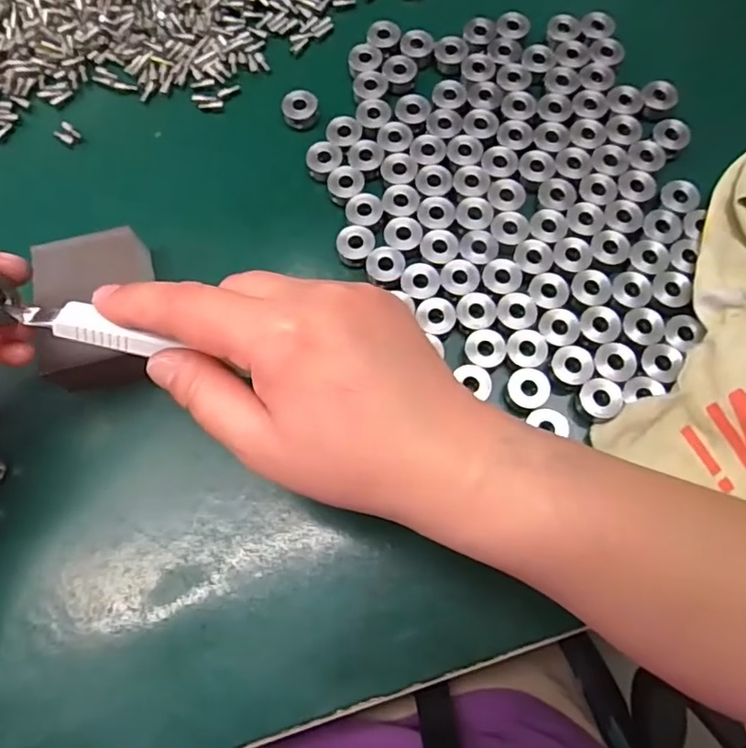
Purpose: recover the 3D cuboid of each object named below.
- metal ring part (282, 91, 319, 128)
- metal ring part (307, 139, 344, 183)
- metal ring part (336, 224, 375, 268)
[{"bbox_3d":[-0.041,-0.150,0.331,0.020,0.013,0.017,-8,73,-3],"label":"metal ring part"},{"bbox_3d":[-0.027,-0.116,0.320,0.019,0.012,0.017,34,75,10],"label":"metal ring part"},{"bbox_3d":[-0.010,-0.066,0.303,0.019,0.014,0.017,28,74,8],"label":"metal ring part"}]

